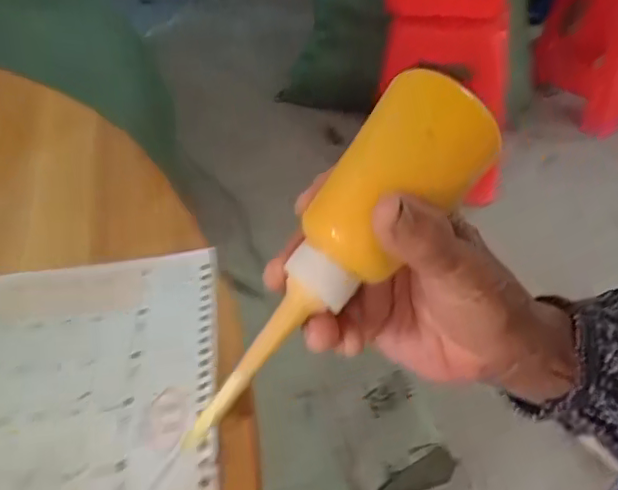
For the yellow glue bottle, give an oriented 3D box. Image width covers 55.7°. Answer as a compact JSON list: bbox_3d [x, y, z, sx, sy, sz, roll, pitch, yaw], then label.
[{"bbox_3d":[0.009,0.008,0.238,0.174,0.036,0.042,-53,48,3],"label":"yellow glue bottle"}]

